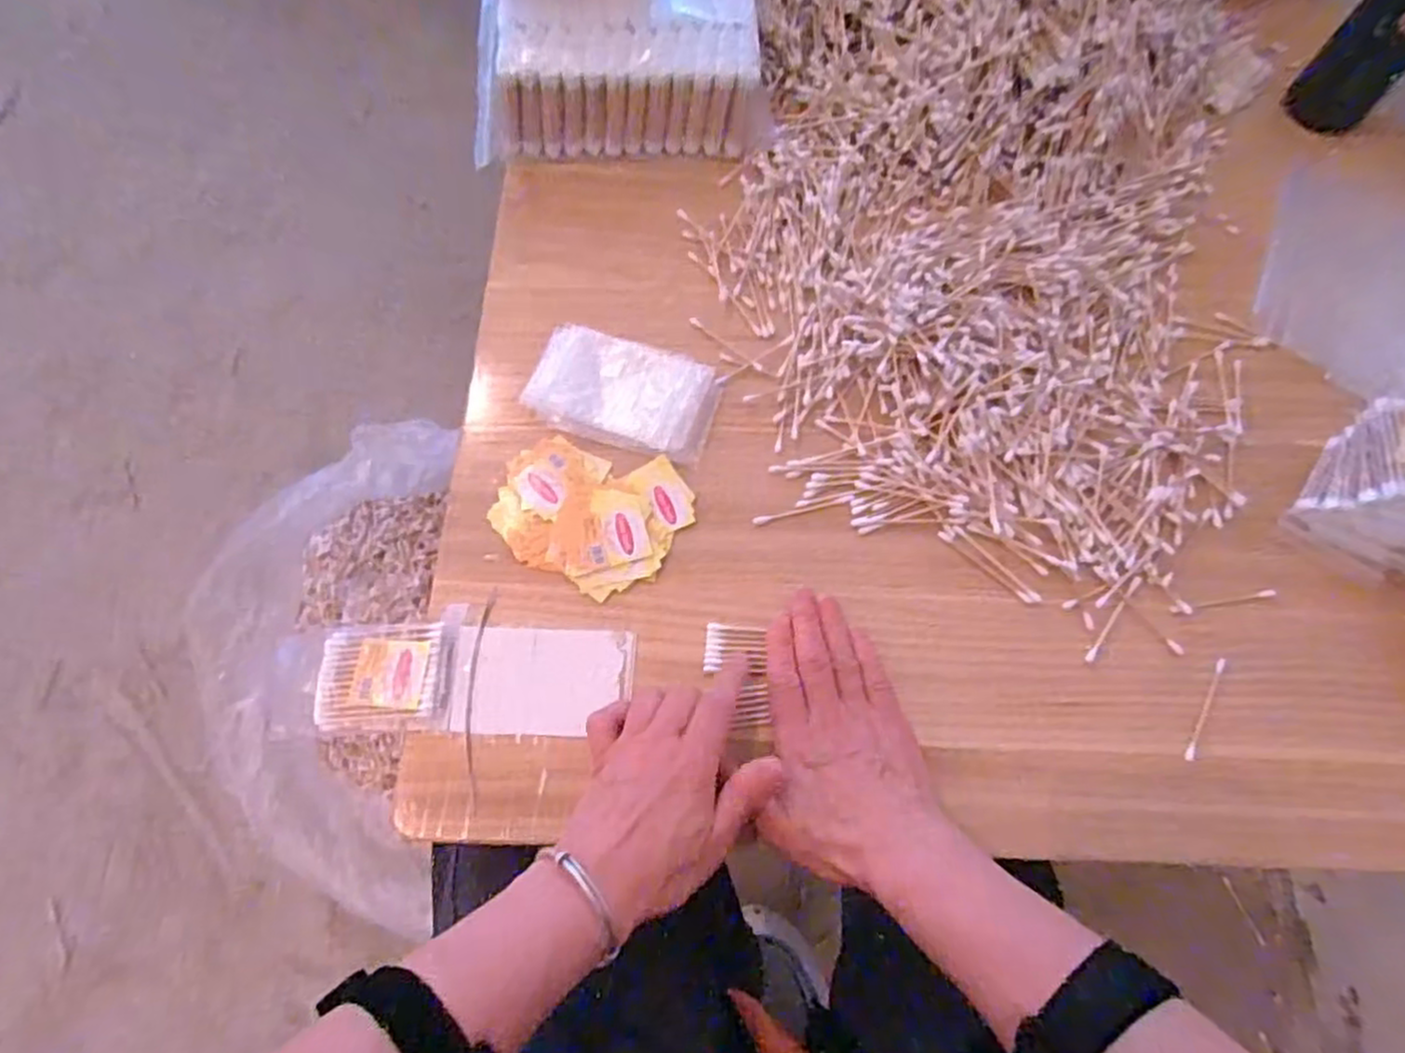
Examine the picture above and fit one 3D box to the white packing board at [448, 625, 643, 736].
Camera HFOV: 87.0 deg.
[{"bbox_3d":[-0.095,0.092,0.444,0.104,0.005,0.063,2,67,-1],"label":"white packing board"}]

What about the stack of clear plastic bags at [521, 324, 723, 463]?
[{"bbox_3d":[-0.054,-0.092,0.507,0.125,0.015,0.070,18,68,5],"label":"stack of clear plastic bags"}]

